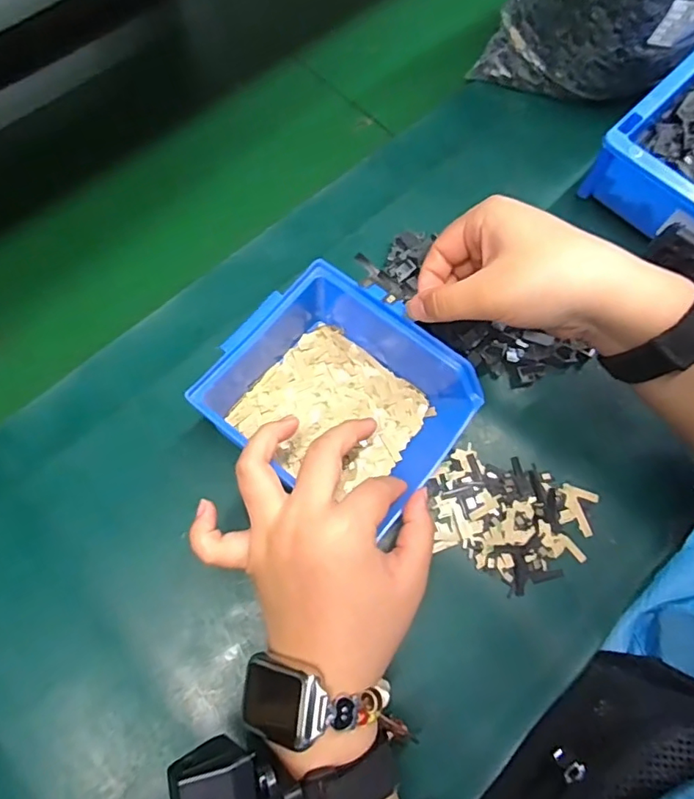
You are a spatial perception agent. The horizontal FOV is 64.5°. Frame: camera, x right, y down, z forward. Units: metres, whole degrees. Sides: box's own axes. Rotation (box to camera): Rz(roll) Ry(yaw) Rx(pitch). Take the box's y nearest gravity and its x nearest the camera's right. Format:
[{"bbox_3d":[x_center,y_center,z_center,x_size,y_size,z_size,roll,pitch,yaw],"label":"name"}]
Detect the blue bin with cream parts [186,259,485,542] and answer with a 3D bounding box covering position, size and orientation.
[{"bbox_3d":[-0.003,-0.001,0.340,0.141,0.061,0.121,35,72,12],"label":"blue bin with cream parts"}]

